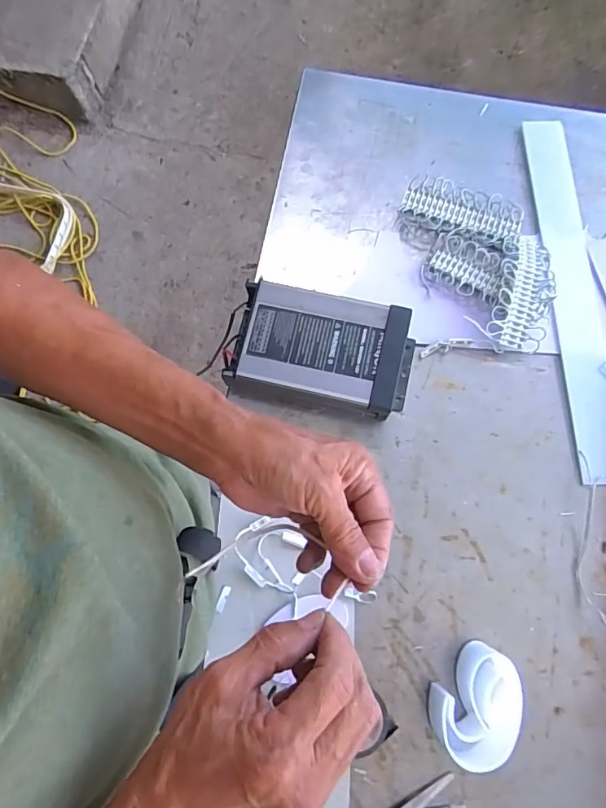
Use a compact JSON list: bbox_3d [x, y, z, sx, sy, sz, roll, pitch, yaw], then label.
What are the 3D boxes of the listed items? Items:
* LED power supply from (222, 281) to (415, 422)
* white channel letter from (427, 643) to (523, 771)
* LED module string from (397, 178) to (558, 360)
[{"bbox_3d":[0.024,-0.054,0.519,0.186,0.051,0.112,13,74,3],"label":"LED power supply"},{"bbox_3d":[0.155,0.268,0.437,0.065,0.045,0.090,42,78,10],"label":"white channel letter"},{"bbox_3d":[0.201,-0.162,0.561,0.147,0.029,0.213,-2,74,-1],"label":"LED module string"}]

